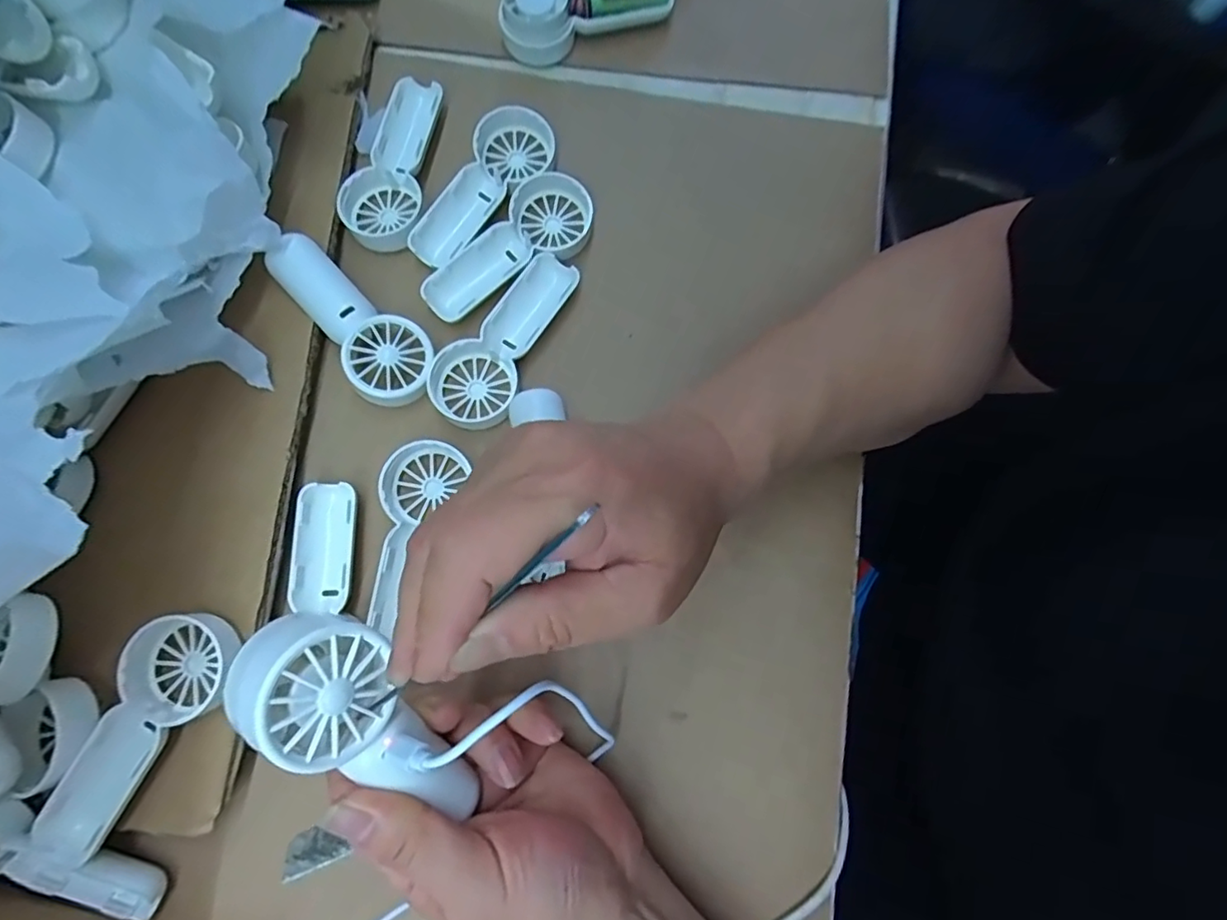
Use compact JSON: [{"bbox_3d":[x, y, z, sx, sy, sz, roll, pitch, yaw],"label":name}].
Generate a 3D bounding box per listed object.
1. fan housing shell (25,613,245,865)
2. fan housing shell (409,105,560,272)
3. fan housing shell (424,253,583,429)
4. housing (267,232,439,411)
[{"bbox_3d":[-0.221,0.123,0.262,0.043,0.020,0.112,33,79,7],"label":"fan housing shell"},{"bbox_3d":[-0.077,-0.161,0.339,0.043,0.017,0.108,25,78,5],"label":"fan housing shell"},{"bbox_3d":[-0.063,-0.070,0.321,0.045,0.012,0.109,25,78,5],"label":"fan housing shell"},{"bbox_3d":[-0.145,-0.074,0.311,0.105,0.024,0.045,40,80,8],"label":"housing"}]

